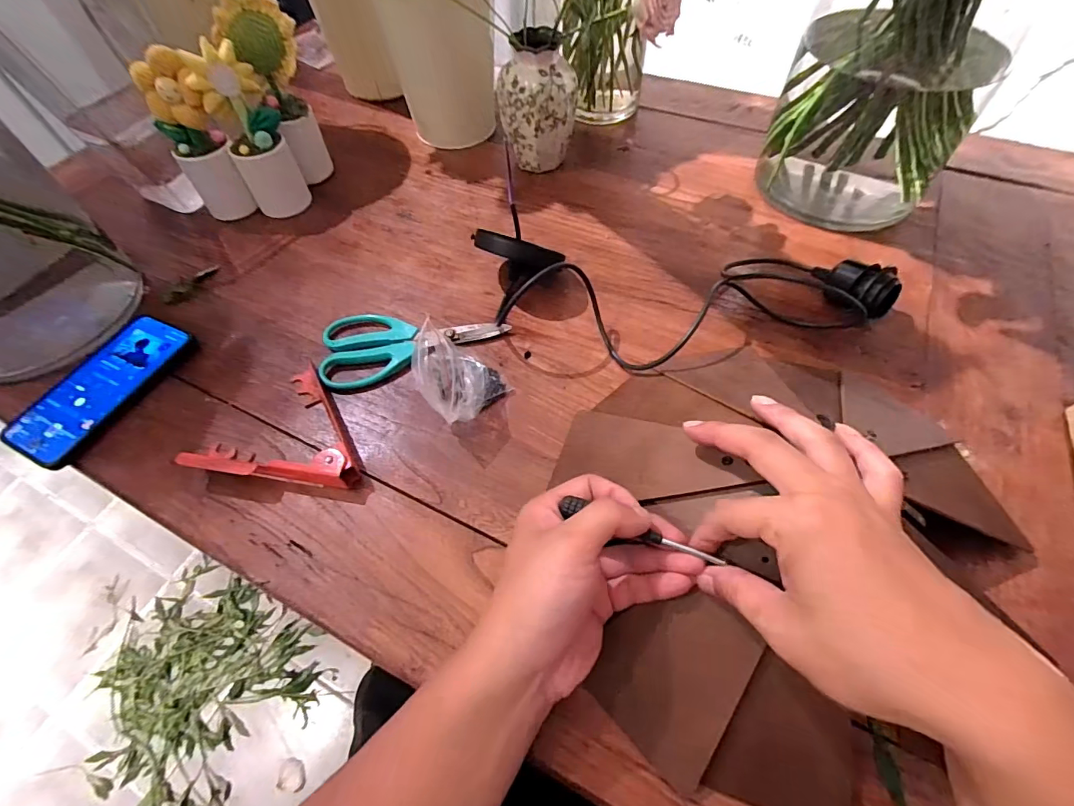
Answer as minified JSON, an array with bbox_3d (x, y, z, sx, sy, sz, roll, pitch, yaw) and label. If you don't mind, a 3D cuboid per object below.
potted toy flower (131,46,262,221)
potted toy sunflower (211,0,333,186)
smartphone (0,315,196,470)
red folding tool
[{"bbox_3d":[-0.382,-0.293,0.534,0.067,0.168,0.052,-32,61,-17],"label":"potted toy flower"},{"bbox_3d":[-0.299,-0.362,0.564,0.058,0.188,0.081,28,62,19],"label":"potted toy sunflower"},{"bbox_3d":[-0.408,-0.018,0.440,0.076,0.014,0.157,23,61,16],"label":"smartphone"},{"bbox_3d":[-0.210,0.012,0.405,0.134,0.029,0.117,2,57,4],"label":"red folding tool"}]

